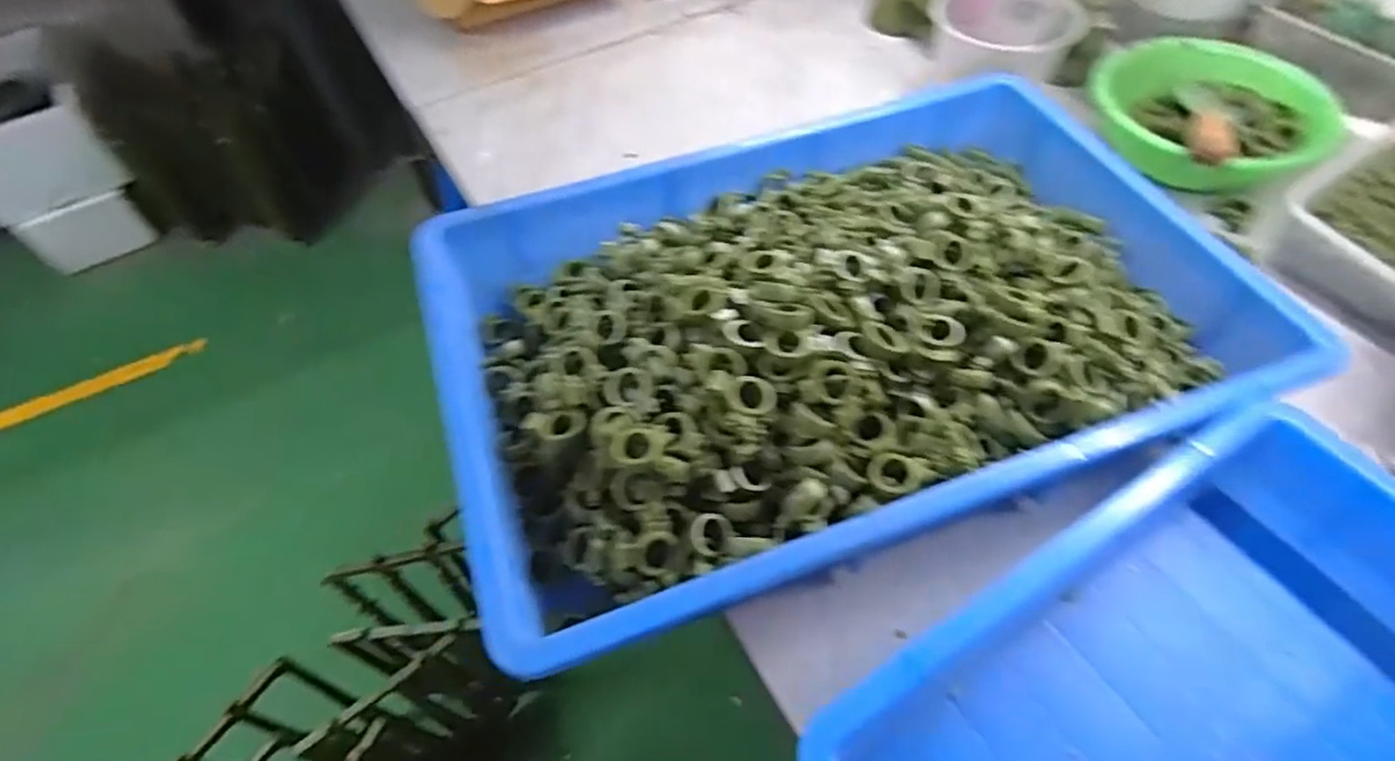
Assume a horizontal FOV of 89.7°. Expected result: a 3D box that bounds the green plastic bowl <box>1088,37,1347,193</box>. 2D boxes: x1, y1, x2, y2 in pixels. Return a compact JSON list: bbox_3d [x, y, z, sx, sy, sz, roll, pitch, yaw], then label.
[{"bbox_3d":[0.486,-0.257,0.671,0.189,0.063,0.200,-2,54,2],"label":"green plastic bowl"}]

